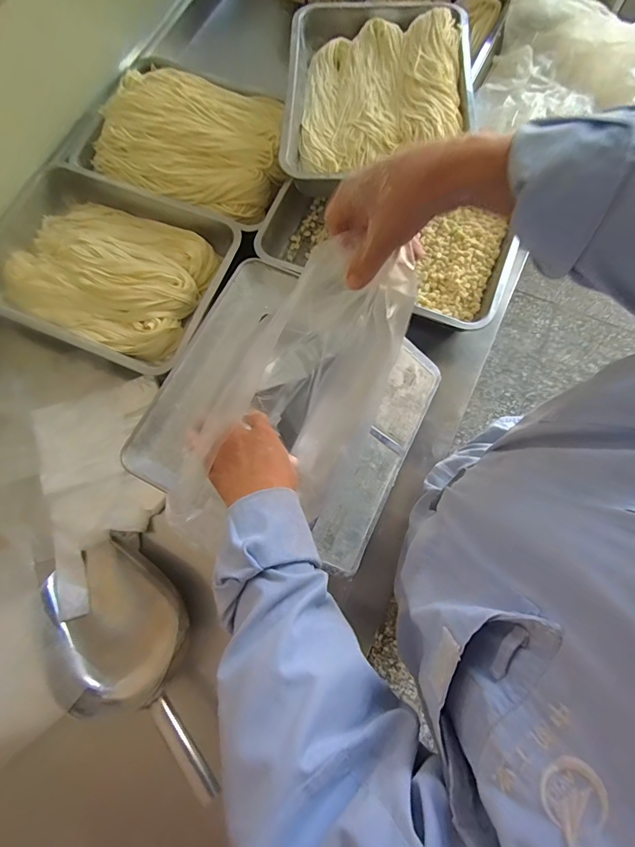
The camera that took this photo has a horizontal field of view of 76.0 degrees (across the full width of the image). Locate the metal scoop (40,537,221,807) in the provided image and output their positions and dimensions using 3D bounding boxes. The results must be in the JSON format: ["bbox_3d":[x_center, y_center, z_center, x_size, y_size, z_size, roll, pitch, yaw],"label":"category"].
[{"bbox_3d":[-0.233,0.297,0.514,0.160,0.091,0.309,-29,75,-6],"label":"metal scoop"}]

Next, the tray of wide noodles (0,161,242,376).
[{"bbox_3d":[-0.347,-0.254,0.679,0.399,0.071,0.290,22,76,8],"label":"tray of wide noodles"}]

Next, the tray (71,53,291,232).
[{"bbox_3d":[-0.226,-0.503,0.714,0.366,0.074,0.262,29,77,9],"label":"tray"}]

